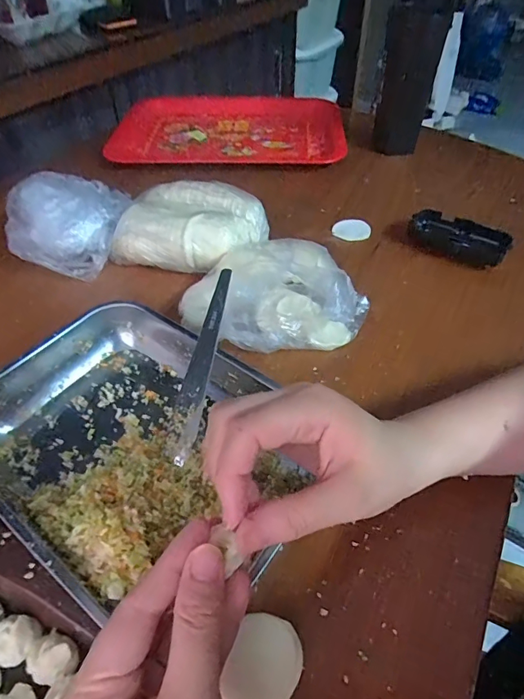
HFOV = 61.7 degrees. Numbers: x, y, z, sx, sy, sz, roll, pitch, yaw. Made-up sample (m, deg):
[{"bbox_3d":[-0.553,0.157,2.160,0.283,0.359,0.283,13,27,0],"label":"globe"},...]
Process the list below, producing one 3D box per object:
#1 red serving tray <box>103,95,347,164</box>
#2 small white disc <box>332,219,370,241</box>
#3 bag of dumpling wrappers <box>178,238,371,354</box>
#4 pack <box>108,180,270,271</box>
[{"bbox_3d":[-0.056,-0.376,0.746,0.379,0.030,0.284,3,48,4],"label":"red serving tray"},{"bbox_3d":[0.113,-0.152,0.552,0.046,0.008,0.046,10,49,11],"label":"small white disc"},{"bbox_3d":[0.015,-0.059,0.427,0.180,0.062,0.131,6,48,7],"label":"bag of dumpling wrappers"},{"bbox_3d":[-0.080,-0.138,0.504,0.165,0.063,0.108,9,48,9],"label":"pack"}]

